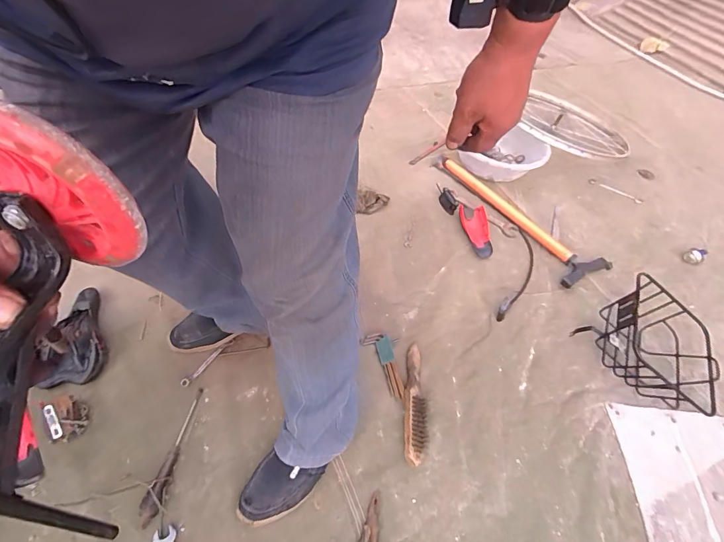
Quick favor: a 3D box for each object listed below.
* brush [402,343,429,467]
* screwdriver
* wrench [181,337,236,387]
[{"bbox_3d":[0.114,0.275,0.805,0.054,0.037,0.264,6,51,-2],"label":"brush"},{"bbox_3d":[-0.363,0.341,0.707,0.032,0.032,0.237,7,51,-2],"label":"screwdriver"},{"bbox_3d":[-0.337,0.198,0.820,0.017,0.013,0.138,32,55,17],"label":"wrench"}]

